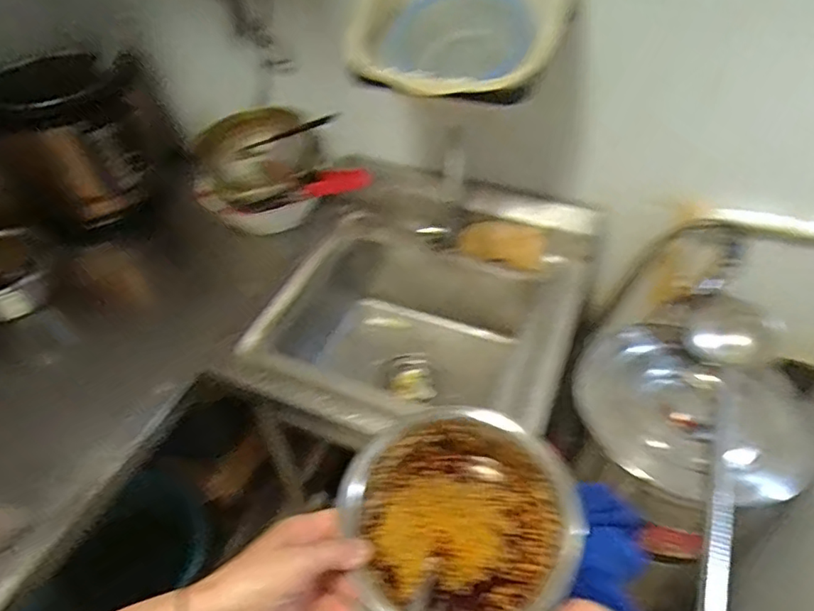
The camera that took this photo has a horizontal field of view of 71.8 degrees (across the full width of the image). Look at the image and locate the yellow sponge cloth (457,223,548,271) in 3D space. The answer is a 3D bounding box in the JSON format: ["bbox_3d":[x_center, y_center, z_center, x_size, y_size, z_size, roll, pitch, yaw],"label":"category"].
[{"bbox_3d":[0.173,-0.113,1.017,0.150,0.073,0.013,15,13,4],"label":"yellow sponge cloth"}]

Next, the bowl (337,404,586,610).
[{"bbox_3d":[0.042,0.173,0.440,0.156,0.053,0.162,-1,46,1],"label":"bowl"}]

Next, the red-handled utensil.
[{"bbox_3d":[-0.183,-0.206,1.003,0.242,0.057,0.018,-14,48,-11],"label":"red-handled utensil"}]

